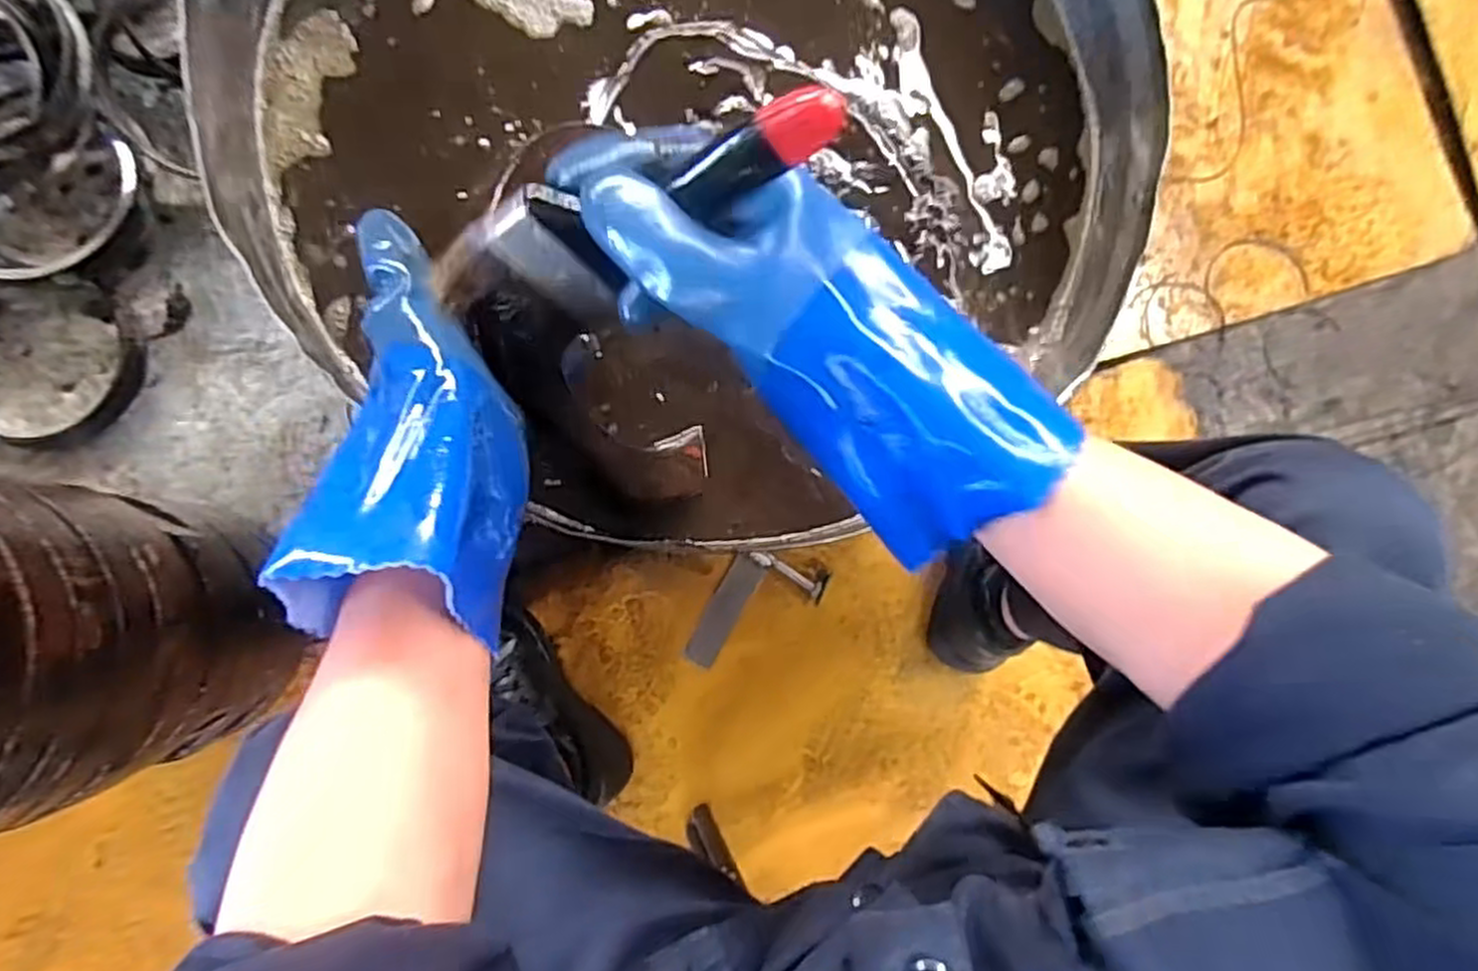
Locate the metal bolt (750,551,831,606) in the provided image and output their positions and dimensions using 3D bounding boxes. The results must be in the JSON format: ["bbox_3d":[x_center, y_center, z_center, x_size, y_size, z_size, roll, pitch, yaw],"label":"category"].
[{"bbox_3d":[0.054,0.090,0.833,0.089,0.015,0.030,29,81,-3],"label":"metal bolt"}]

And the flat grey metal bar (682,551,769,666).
[{"bbox_3d":[-0.014,0.132,0.829,0.037,0.004,0.123,29,88,-5],"label":"flat grey metal bar"}]

